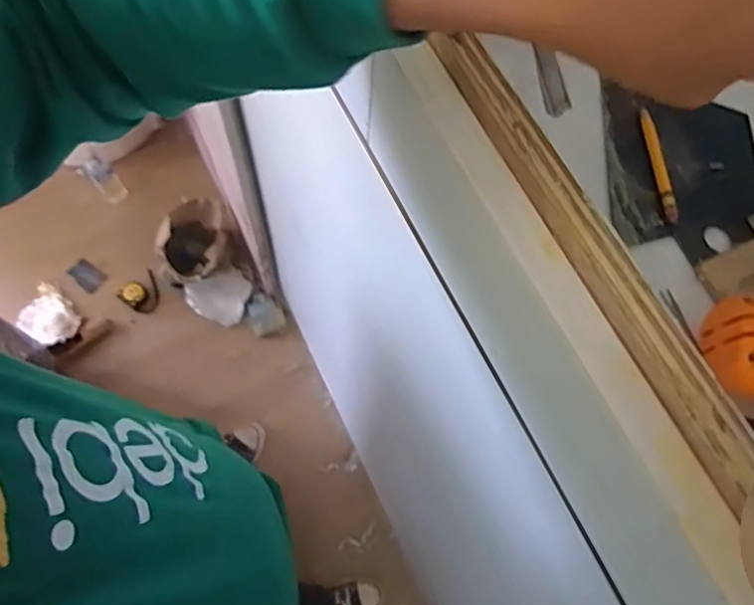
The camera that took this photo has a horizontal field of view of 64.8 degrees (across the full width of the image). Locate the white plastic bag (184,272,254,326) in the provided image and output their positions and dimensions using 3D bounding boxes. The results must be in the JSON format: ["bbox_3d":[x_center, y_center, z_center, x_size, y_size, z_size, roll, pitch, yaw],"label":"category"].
[{"bbox_3d":[-0.443,-0.026,1.655,0.167,0.034,0.148,21,69,5],"label":"white plastic bag"}]

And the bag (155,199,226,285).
[{"bbox_3d":[-0.508,-0.164,1.631,0.171,0.166,0.213,7,68,0],"label":"bag"}]

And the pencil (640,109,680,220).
[{"bbox_3d":[0.183,-0.091,0.386,0.008,0.006,0.085,-2,68,-4],"label":"pencil"}]

